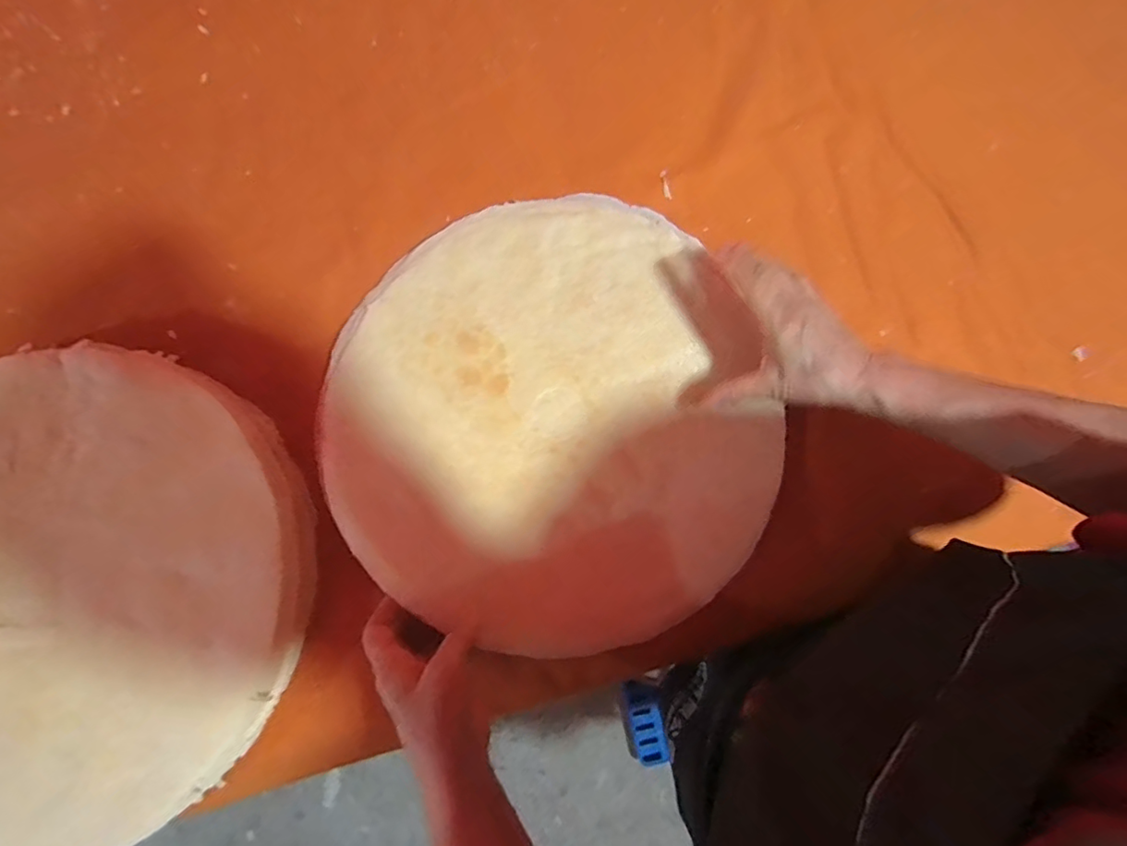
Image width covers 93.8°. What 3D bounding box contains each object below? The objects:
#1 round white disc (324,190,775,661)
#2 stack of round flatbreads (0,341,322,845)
[{"bbox_3d":[-0.012,-0.019,0.438,0.356,0.040,0.372,0,78,-1],"label":"round white disc"},{"bbox_3d":[-0.391,0.131,0.404,0.381,0.057,0.372,-26,80,-6],"label":"stack of round flatbreads"}]

